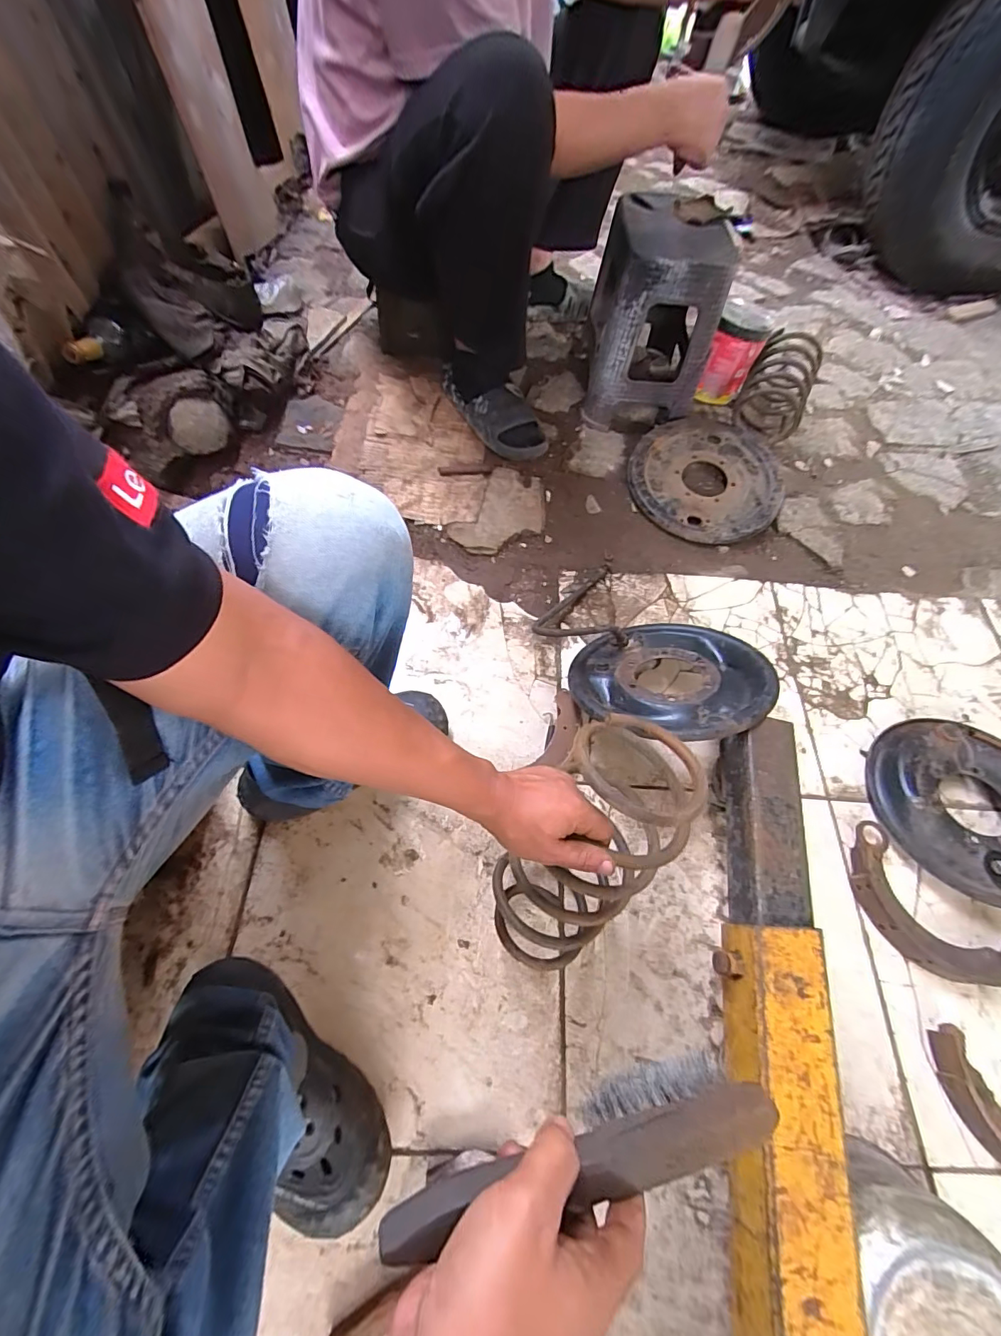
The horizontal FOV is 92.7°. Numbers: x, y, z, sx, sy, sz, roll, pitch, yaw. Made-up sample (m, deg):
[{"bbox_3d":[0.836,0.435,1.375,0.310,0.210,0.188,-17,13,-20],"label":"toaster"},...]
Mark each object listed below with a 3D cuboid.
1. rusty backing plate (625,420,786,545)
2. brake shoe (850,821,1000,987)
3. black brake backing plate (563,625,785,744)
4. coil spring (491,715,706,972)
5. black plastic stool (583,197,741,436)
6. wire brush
[{"bbox_3d":[0.417,-0.386,0.977,0.293,0.063,0.294,1,62,-2],"label":"rusty backing plate"},{"bbox_3d":[0.565,0.327,0.641,0.124,0.032,0.226,-34,69,-18],"label":"brake shoe"},{"bbox_3d":[0.245,0.010,0.691,0.261,0.031,0.259,-7,34,5],"label":"black brake backing plate"},{"bbox_3d":[0.075,0.200,0.481,0.126,0.308,0.100,32,27,14],"label":"coil spring"},{"bbox_3d":[0.316,-0.748,1.003,0.221,0.323,0.320,6,62,1],"label":"black plastic stool"},{"bbox_3d":[0.051,0.271,0.268,0.225,0.037,0.044,-2,62,-18],"label":"wire brush"}]

